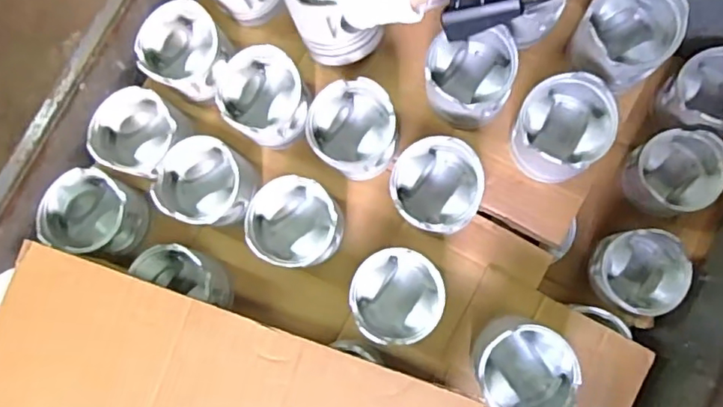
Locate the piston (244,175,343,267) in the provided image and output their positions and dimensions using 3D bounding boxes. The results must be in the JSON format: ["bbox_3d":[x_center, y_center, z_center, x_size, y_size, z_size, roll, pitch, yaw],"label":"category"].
[{"bbox_3d":[-0.068,0.022,0.604,0.097,0.067,0.093,-3,81,4],"label":"piston"}]

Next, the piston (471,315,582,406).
[{"bbox_3d":[0.156,0.167,0.560,0.091,0.082,0.095,-1,81,5],"label":"piston"}]

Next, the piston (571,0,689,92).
[{"bbox_3d":[0.267,-0.171,0.567,0.097,0.057,0.091,-42,81,-10],"label":"piston"}]

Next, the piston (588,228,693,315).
[{"bbox_3d":[0.317,0.078,0.645,0.096,0.062,0.093,4,81,6],"label":"piston"}]

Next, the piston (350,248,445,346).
[{"bbox_3d":[0.034,0.097,0.581,0.091,0.071,0.088,-1,81,5],"label":"piston"}]

